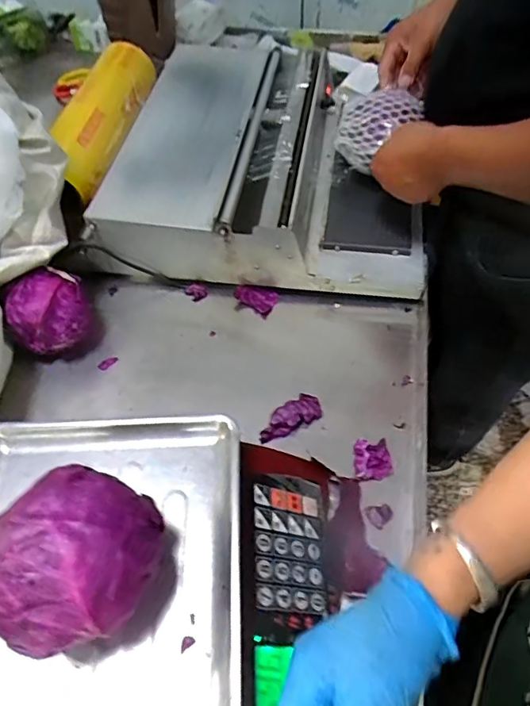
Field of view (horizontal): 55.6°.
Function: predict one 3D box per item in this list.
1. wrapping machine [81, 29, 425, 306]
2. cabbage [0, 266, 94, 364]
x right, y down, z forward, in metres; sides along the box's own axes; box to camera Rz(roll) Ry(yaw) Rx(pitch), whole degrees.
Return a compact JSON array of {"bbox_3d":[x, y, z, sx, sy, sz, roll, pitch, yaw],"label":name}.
[{"bbox_3d":[0.006,-0.296,0.782,0.462,0.127,0.405,5,55,5],"label":"wrapping machine"},{"bbox_3d":[-0.277,-0.046,0.650,0.099,0.100,0.080,-22,57,-14],"label":"cabbage"}]

